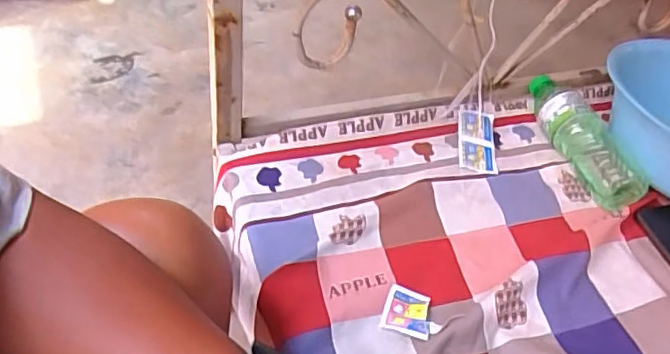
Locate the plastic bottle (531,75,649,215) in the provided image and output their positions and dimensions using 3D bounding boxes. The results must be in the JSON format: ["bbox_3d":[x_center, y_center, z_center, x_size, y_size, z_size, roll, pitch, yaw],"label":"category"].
[{"bbox_3d":[0.314,-0.058,0.763,0.077,0.057,0.222,-9,44,-17],"label":"plastic bottle"}]

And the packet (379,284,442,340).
[{"bbox_3d":[0.074,0.130,0.572,0.052,0.009,0.046,16,42,10],"label":"packet"}]

